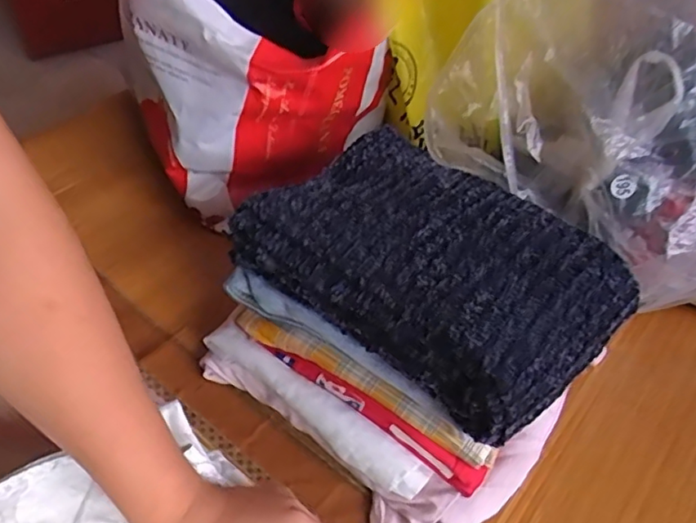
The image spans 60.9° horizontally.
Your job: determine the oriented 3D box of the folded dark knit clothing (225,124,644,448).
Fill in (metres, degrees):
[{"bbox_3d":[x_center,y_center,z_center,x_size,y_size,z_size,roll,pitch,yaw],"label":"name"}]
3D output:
[{"bbox_3d":[0.075,0.001,0.512,0.290,0.060,0.198,33,52,24],"label":"folded dark knit clothing"}]

